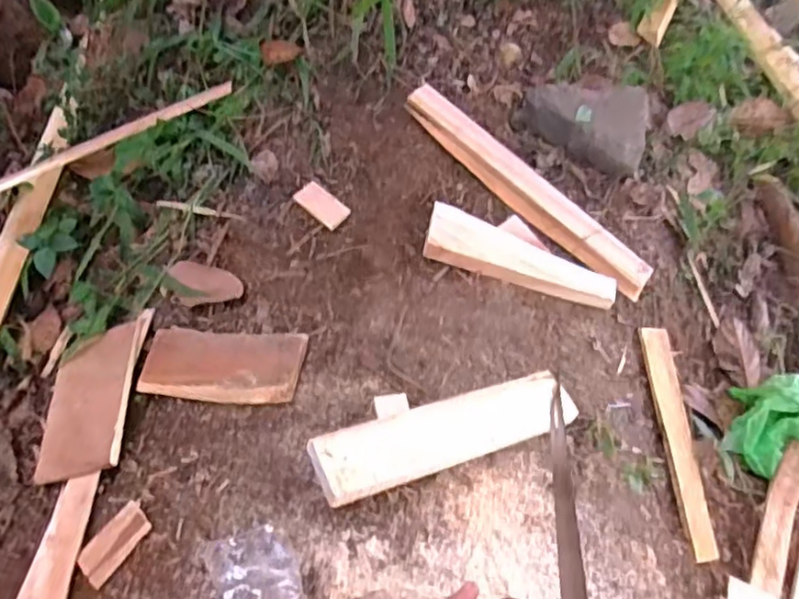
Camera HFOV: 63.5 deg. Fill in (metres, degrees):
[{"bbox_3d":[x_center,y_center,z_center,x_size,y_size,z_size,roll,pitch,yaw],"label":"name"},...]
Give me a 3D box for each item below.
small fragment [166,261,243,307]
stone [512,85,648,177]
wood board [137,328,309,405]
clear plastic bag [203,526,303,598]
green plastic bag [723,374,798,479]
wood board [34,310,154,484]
[{"bbox_3d":[-0.239,-0.016,0.782,0.101,0.004,0.053,14,72,15],"label":"small fragment"},{"bbox_3d":[0.261,-0.255,0.907,0.180,0.077,0.101,19,53,9],"label":"stone"},{"bbox_3d":[-0.202,0.075,0.736,0.188,0.018,0.084,2,50,15],"label":"wood board"},{"bbox_3d":[-0.124,0.255,0.580,0.066,0.035,0.108,-25,59,-23],"label":"clear plastic bag"},{"bbox_3d":[0.536,0.181,0.890,0.162,0.088,0.125,17,52,7],"label":"green plastic bag"},{"bbox_3d":[-0.350,0.105,0.733,0.103,0.015,0.194,-12,52,11],"label":"wood board"}]

